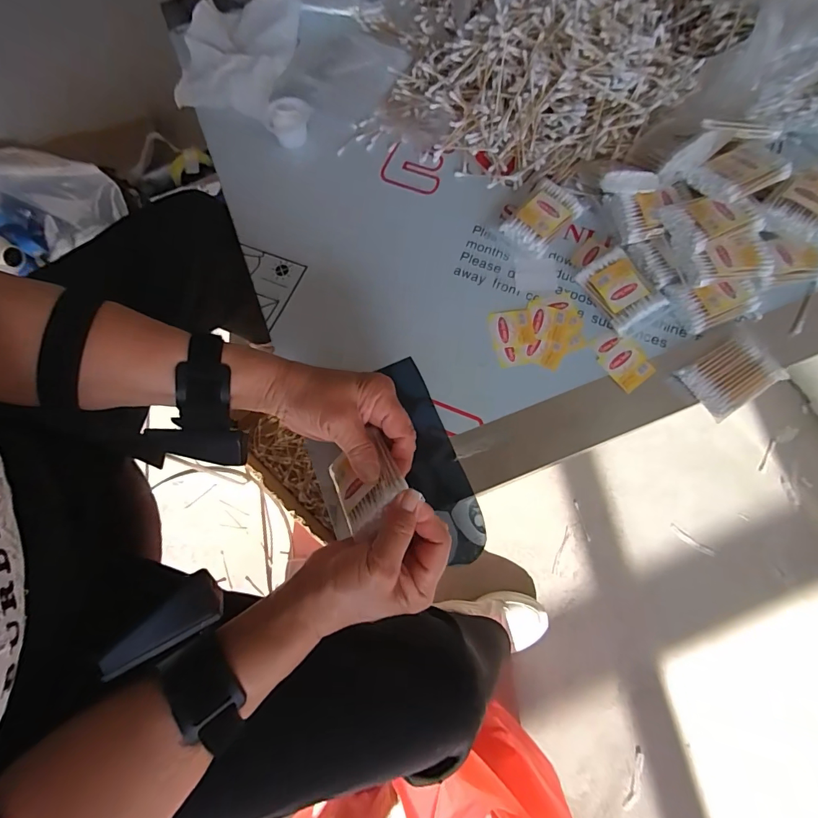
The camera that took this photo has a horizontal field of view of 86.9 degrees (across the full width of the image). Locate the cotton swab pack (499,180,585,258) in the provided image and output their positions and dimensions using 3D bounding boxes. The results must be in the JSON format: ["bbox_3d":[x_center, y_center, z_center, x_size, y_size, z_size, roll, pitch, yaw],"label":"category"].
[{"bbox_3d":[0.140,-0.200,0.457,0.051,0.022,0.076,41,77,13],"label":"cotton swab pack"}]

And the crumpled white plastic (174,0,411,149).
[{"bbox_3d":[-0.150,-0.450,0.545,0.279,0.031,0.241,30,75,10],"label":"crumpled white plastic"}]

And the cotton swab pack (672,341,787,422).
[{"bbox_3d":[0.300,-0.032,0.402,0.079,0.012,0.056,-31,74,-9],"label":"cotton swab pack"}]

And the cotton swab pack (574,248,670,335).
[{"bbox_3d":[0.210,-0.118,0.429,0.056,0.023,0.073,-31,74,-9],"label":"cotton swab pack"}]

